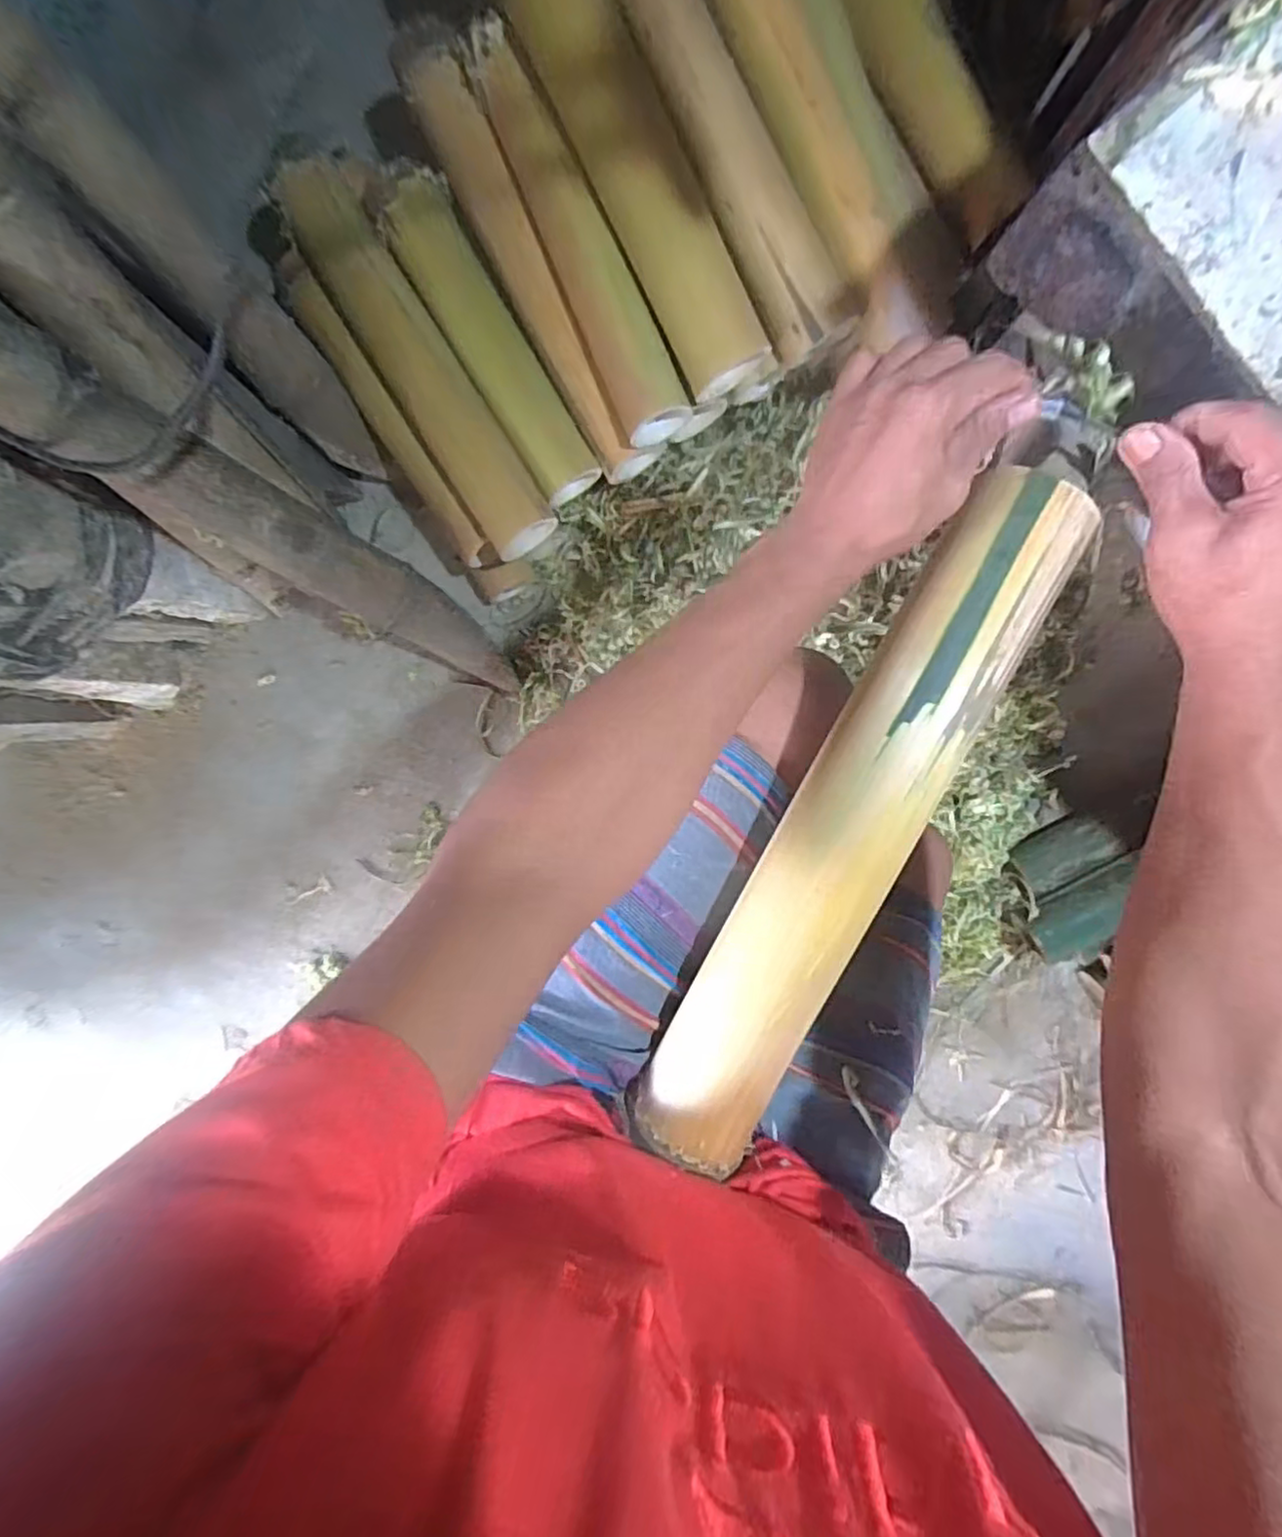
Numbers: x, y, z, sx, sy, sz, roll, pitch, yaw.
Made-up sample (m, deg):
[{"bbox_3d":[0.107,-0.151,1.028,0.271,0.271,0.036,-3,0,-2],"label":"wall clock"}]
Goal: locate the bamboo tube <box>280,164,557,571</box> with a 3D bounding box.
[{"bbox_3d":[-0.224,-0.407,0.678,0.078,0.060,0.402,-32,94,3],"label":"bamboo tube"}]

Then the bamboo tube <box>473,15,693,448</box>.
[{"bbox_3d":[-0.059,-0.492,0.626,0.065,0.065,0.362,-26,94,3],"label":"bamboo tube"}]

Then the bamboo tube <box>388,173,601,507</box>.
[{"bbox_3d":[-0.150,-0.426,0.671,0.072,0.064,0.311,-30,94,3],"label":"bamboo tube"}]

